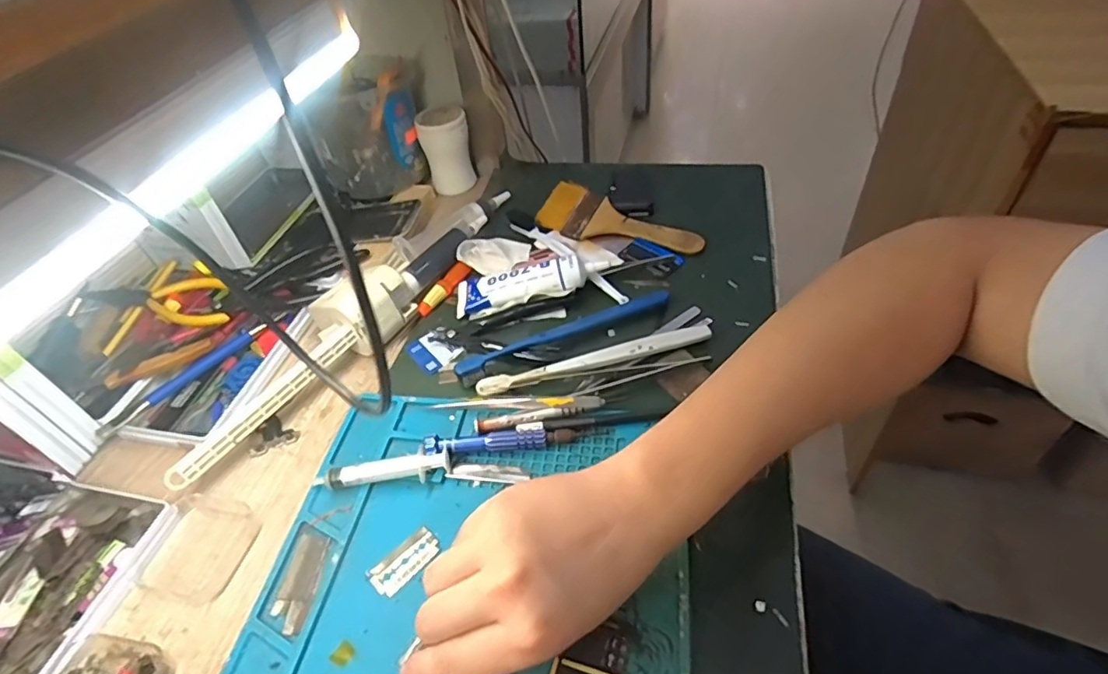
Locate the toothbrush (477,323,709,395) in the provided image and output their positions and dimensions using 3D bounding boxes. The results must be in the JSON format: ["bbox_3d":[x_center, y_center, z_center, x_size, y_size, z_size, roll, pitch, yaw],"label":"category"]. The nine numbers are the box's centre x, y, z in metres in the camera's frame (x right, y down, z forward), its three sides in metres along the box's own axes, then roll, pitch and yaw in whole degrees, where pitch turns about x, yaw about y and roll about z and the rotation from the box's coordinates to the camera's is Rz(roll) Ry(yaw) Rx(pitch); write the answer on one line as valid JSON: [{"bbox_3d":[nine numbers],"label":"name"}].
[{"bbox_3d":[0.032,0.018,0.437,0.181,0.011,0.017,-13,46,-6],"label":"toothbrush"}]

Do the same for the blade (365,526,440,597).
[{"bbox_3d":[-0.090,0.134,0.343,0.042,0.004,0.022,-38,53,-27],"label":"blade"}]

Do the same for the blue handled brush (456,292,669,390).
[{"bbox_3d":[0.010,-0.005,0.463,0.186,0.015,0.023,-21,47,-13],"label":"blue handled brush"}]

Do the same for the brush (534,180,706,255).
[{"bbox_3d":[0.061,-0.108,0.552,0.160,0.022,0.060,23,53,27],"label":"brush"}]

